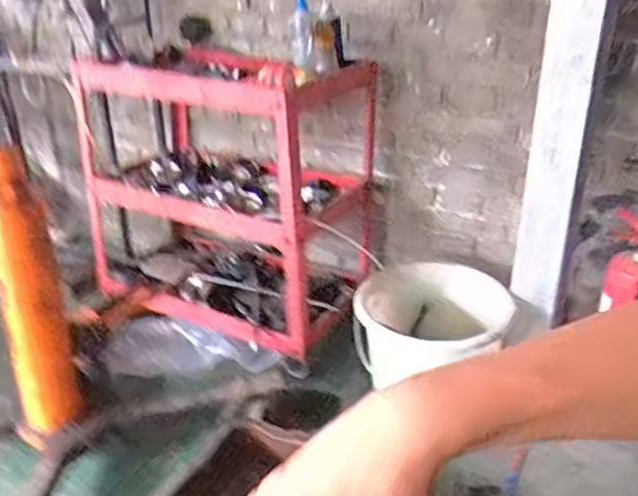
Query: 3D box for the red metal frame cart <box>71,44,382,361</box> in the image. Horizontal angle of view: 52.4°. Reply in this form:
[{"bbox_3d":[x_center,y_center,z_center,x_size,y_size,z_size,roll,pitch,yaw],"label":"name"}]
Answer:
[{"bbox_3d":[-0.280,-0.187,1.873,0.895,0.700,0.640,16,29,30],"label":"red metal frame cart"}]

